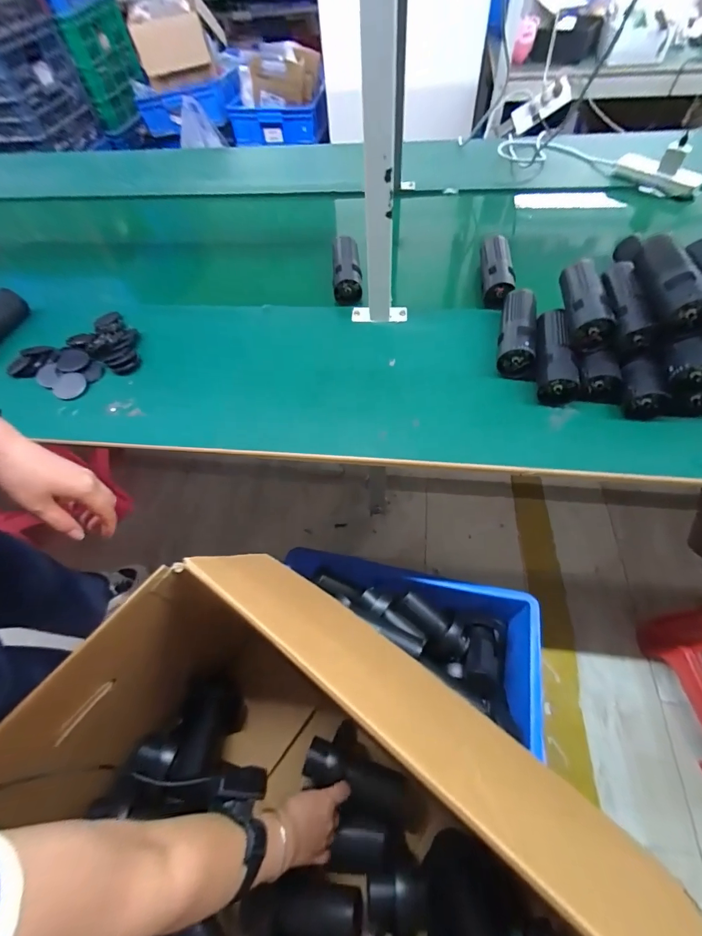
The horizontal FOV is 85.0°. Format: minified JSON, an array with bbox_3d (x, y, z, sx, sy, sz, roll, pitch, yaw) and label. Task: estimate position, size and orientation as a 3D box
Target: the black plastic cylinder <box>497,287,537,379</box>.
[{"bbox_3d":[0.263,-0.226,0.614,0.055,0.054,0.166,9,59,11],"label":"black plastic cylinder"}]

